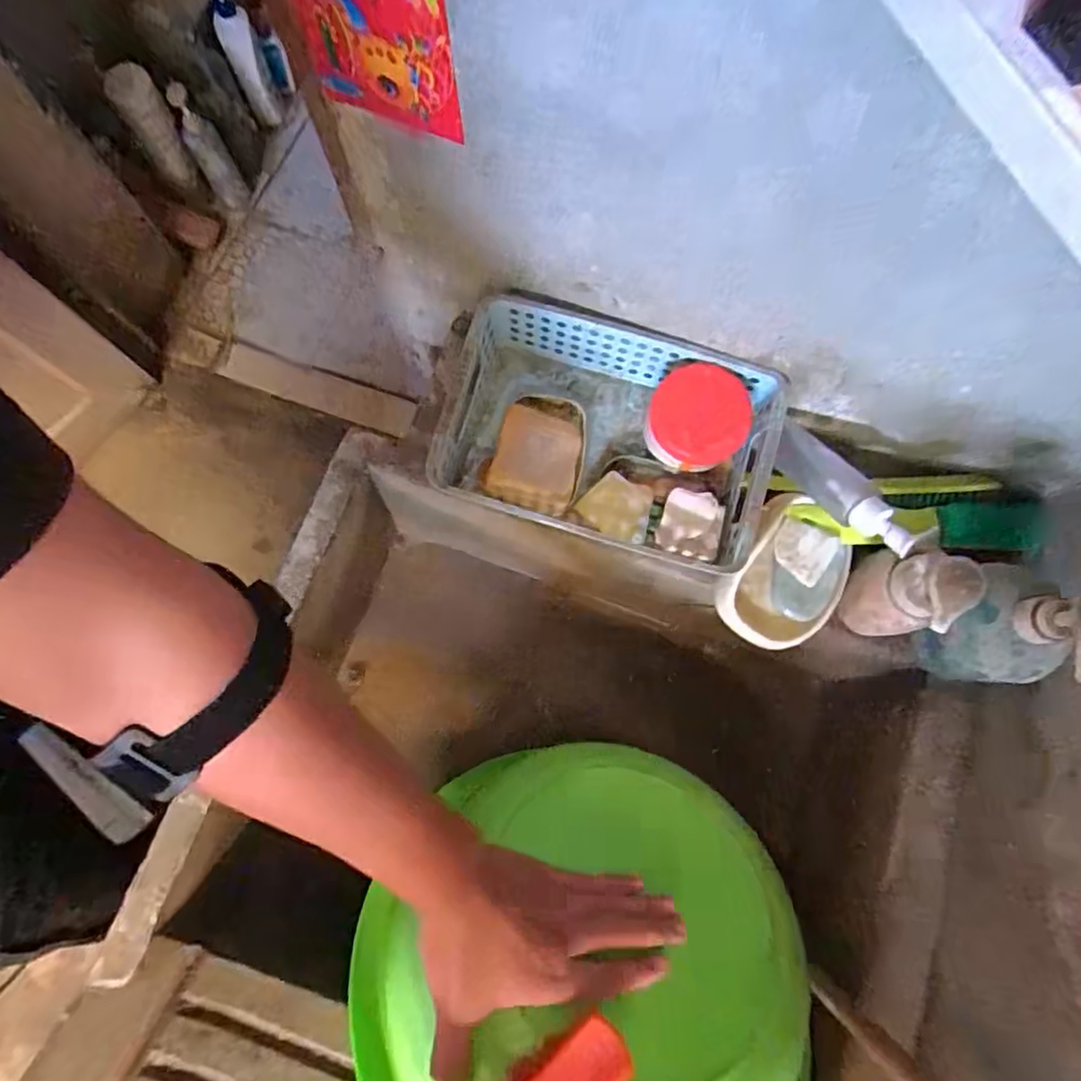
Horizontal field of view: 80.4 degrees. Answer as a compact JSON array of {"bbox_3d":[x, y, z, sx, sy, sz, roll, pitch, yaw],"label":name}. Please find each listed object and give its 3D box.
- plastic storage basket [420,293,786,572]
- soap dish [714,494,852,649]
[{"bbox_3d":[0.047,-0.081,0.562,0.284,0.114,0.170,16,76,4],"label":"plastic storage basket"},{"bbox_3d":[0.204,0.029,0.522,0.089,0.050,0.119,35,78,8],"label":"soap dish"}]

